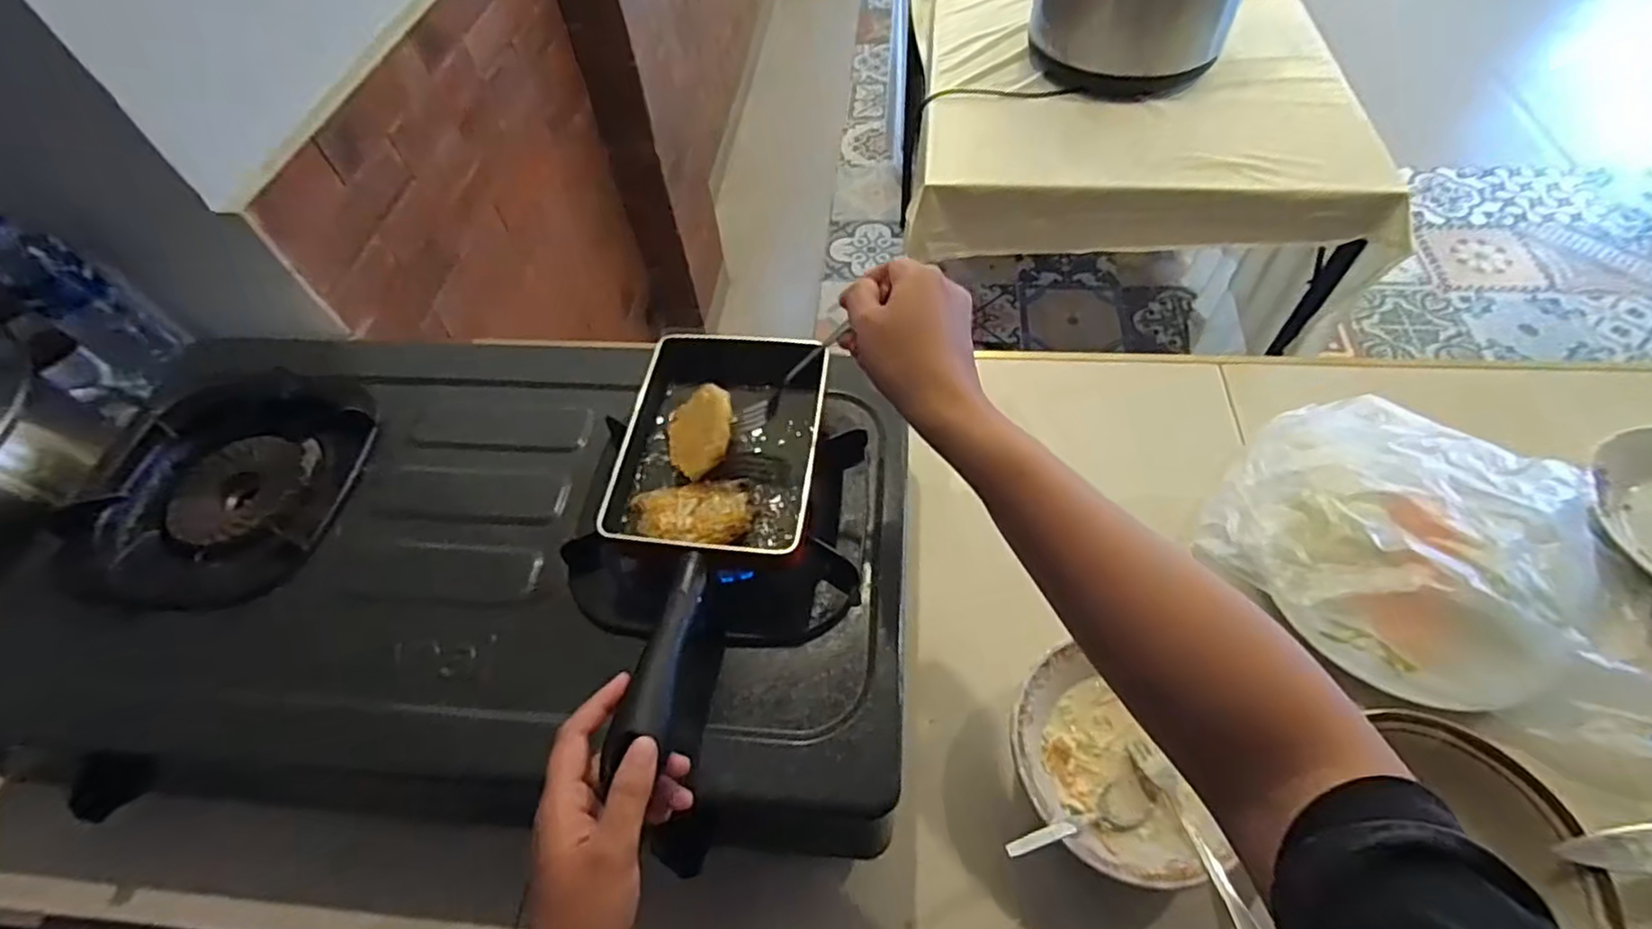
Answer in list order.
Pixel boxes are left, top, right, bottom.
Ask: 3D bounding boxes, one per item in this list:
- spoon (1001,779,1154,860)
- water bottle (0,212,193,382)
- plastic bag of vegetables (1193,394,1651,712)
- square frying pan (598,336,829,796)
[{"bbox_3d":[0.174,0.245,0.478,0.122,0.018,0.027,-3,51,-30],"label":"spoon"},{"bbox_3d":[-0.793,-0.175,0.747,0.067,0.205,0.076,30,62,22],"label":"water bottle"},{"bbox_3d":[0.498,0.054,0.584,0.284,0.067,0.267,35,64,24],"label":"plastic bag of vegetables"},{"bbox_3d":[-0.080,0.036,0.473,0.137,0.045,0.304,2,56,5],"label":"square frying pan"}]

